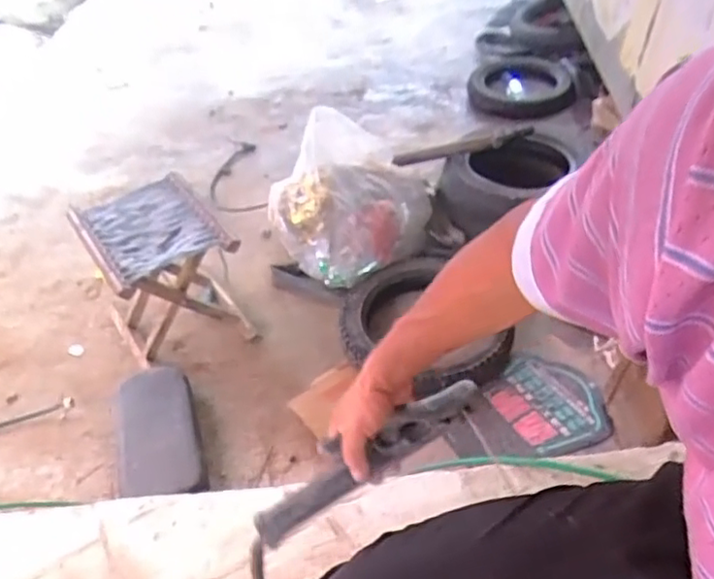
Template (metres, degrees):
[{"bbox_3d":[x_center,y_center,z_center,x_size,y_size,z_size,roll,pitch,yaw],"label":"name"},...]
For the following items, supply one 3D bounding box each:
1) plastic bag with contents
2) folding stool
[{"bbox_3d":[0.007,-0.250,1.522,0.315,0.270,0.433,15,45,16],"label":"plastic bag with contents"},{"bbox_3d":[-0.407,-0.023,1.350,0.248,0.309,0.276,-26,47,-23],"label":"folding stool"}]

